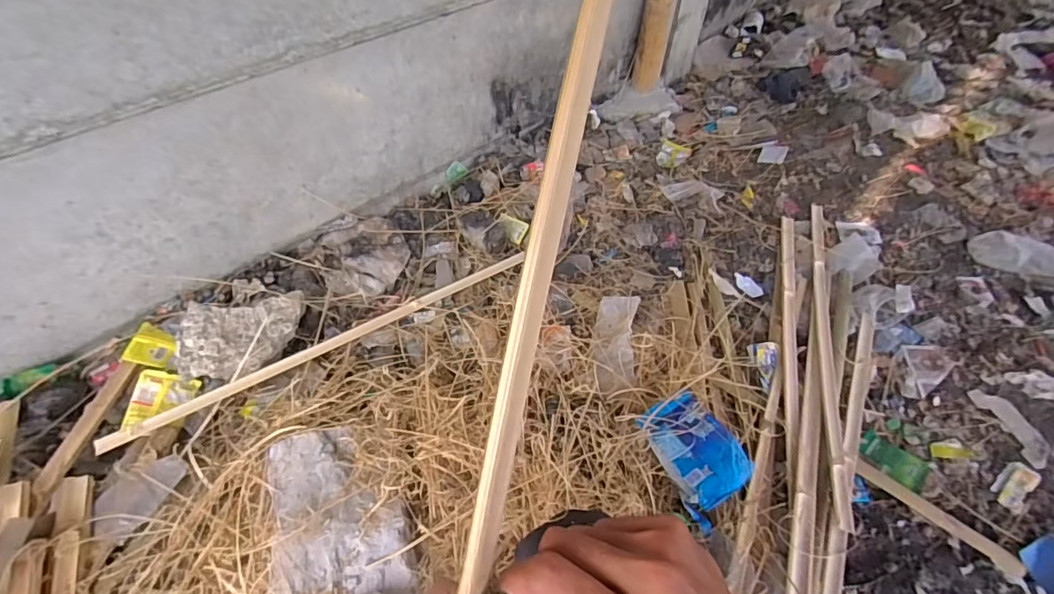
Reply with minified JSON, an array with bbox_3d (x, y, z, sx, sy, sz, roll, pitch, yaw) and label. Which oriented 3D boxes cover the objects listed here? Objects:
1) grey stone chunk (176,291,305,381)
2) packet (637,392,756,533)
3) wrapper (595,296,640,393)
[{"bbox_3d":[-0.562,0.069,1.026,0.220,0.054,0.159,-13,51,-14],"label":"grey stone chunk"},{"bbox_3d":[0.296,0.270,0.905,0.137,0.042,0.208,-20,53,-19],"label":"packet"},{"bbox_3d":[0.189,0.087,1.085,0.083,0.022,0.242,8,49,4],"label":"wrapper"}]

